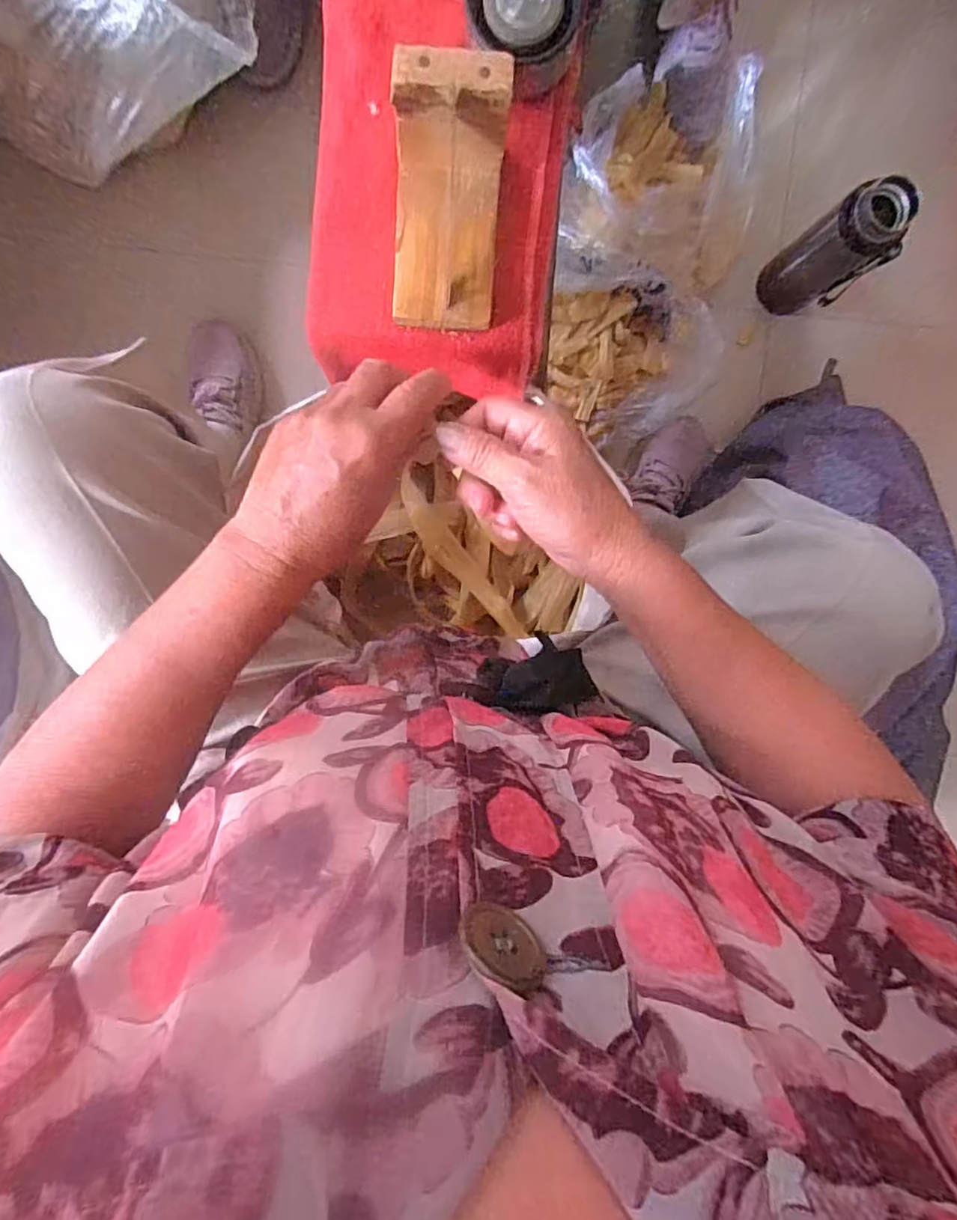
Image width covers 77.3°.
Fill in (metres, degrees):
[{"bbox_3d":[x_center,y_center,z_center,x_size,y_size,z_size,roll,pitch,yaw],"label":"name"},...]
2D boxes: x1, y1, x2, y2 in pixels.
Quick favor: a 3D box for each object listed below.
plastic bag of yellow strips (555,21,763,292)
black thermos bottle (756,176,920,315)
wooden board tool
[{"bbox_3d":[0.199,-0.509,0.680,0.210,0.132,0.267,-7,97,-2],"label":"plastic bag of yellow strips"},{"bbox_3d":[0.397,-0.400,0.685,0.060,0.195,0.071,-9,97,-2],"label":"black thermos bottle"},{"bbox_3d":[-0.017,-0.220,0.326,0.059,0.070,0.103,4,97,-3],"label":"wooden board tool"}]

